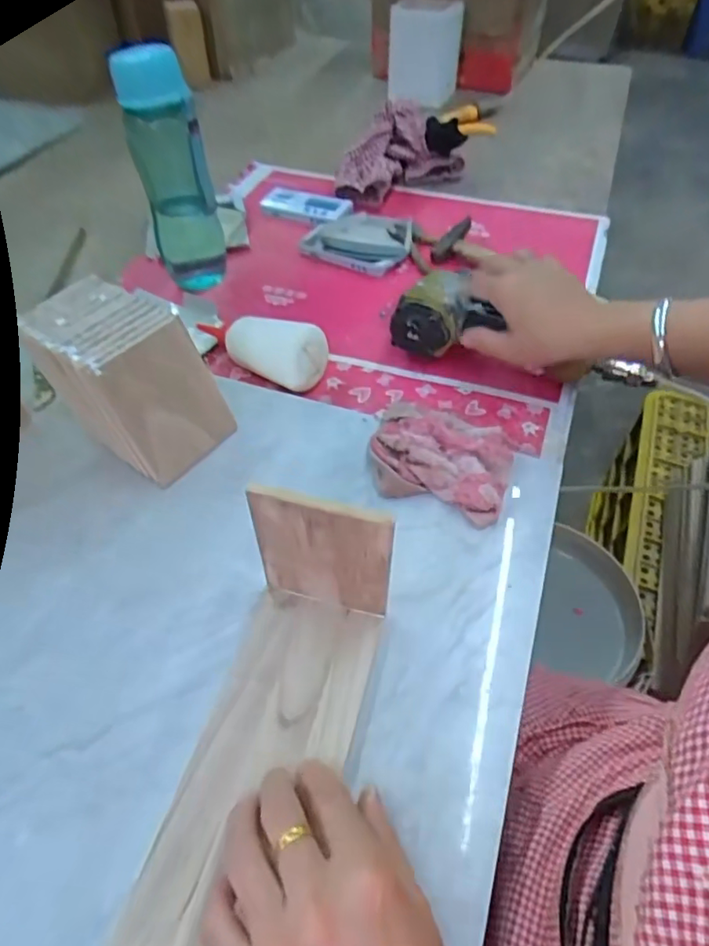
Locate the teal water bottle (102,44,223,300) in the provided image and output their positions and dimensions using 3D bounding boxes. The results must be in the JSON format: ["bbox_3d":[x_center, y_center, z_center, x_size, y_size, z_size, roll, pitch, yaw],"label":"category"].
[{"bbox_3d":[-0.192,-0.317,0.612,0.074,0.243,0.072,-15,52,-13],"label":"teal water bottle"}]

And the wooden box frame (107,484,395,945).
[{"bbox_3d":[-0.067,0.175,0.257,0.090,0.117,0.331,12,51,12],"label":"wooden box frame"}]

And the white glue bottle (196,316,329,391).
[{"bbox_3d":[-0.103,-0.132,0.572,0.149,0.058,0.053,21,52,18],"label":"white glue bottle"}]

